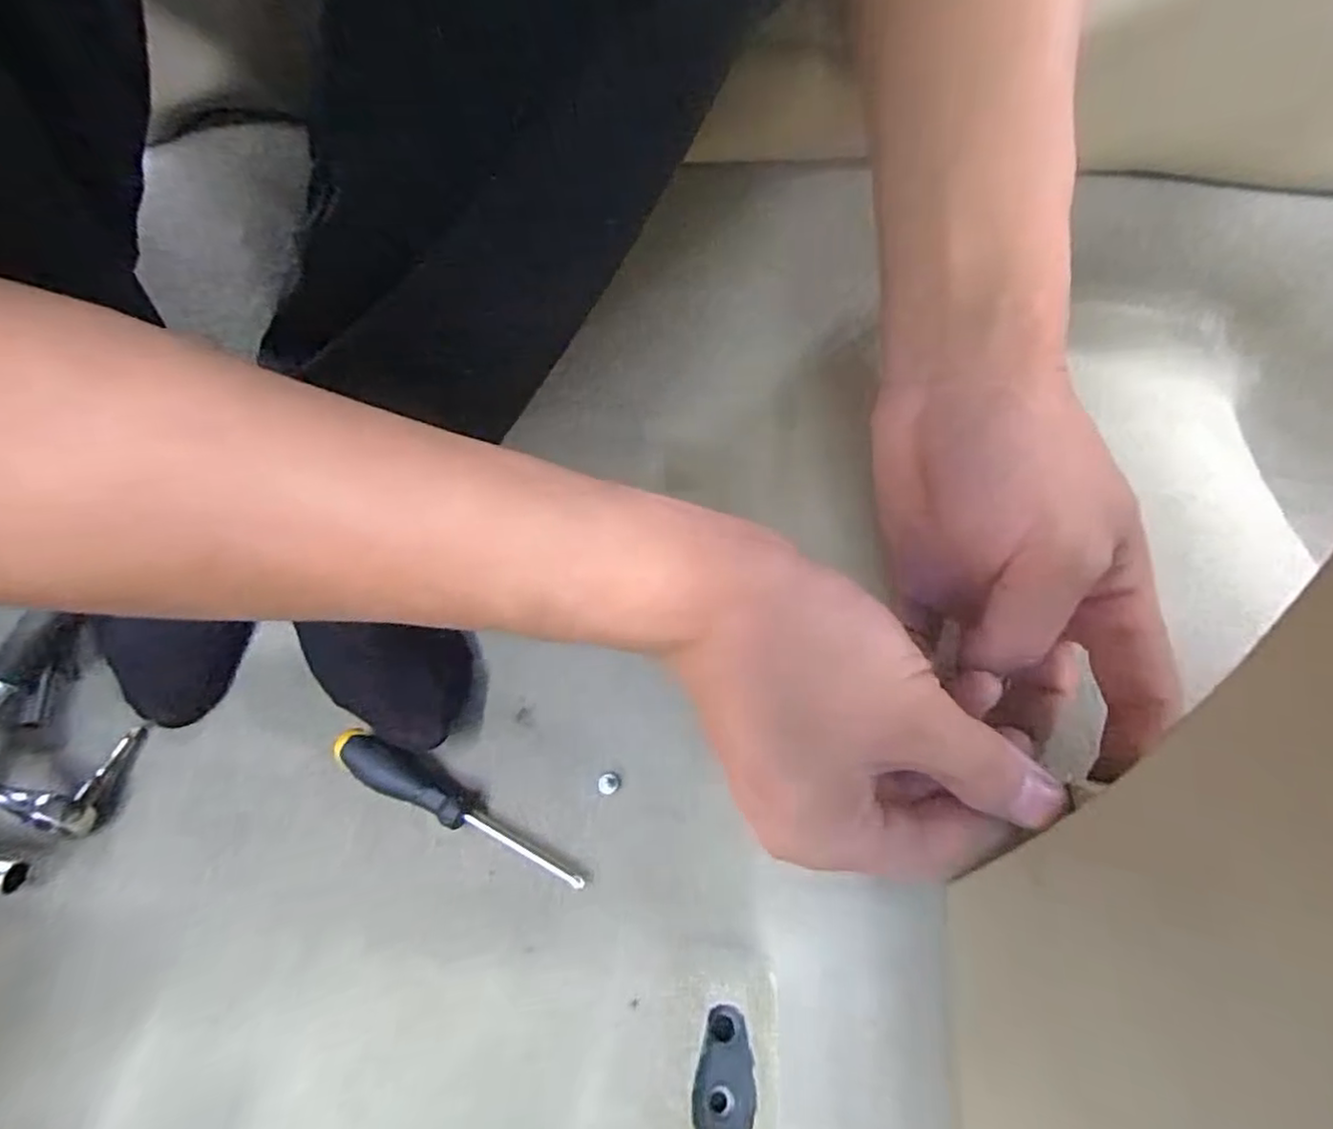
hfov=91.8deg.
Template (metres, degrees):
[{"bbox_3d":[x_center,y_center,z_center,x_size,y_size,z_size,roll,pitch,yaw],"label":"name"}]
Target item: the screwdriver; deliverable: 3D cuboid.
[{"bbox_3d":[-0.114,0.132,0.354,0.151,0.032,0.023,20,54,14],"label":"screwdriver"}]

